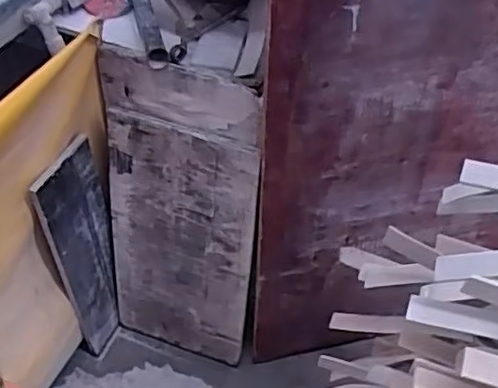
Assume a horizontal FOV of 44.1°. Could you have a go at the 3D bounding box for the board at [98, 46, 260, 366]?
[{"bbox_3d":[-0.144,0.069,1.265,0.315,0.695,0.034,15,37,15],"label":"board"}]

